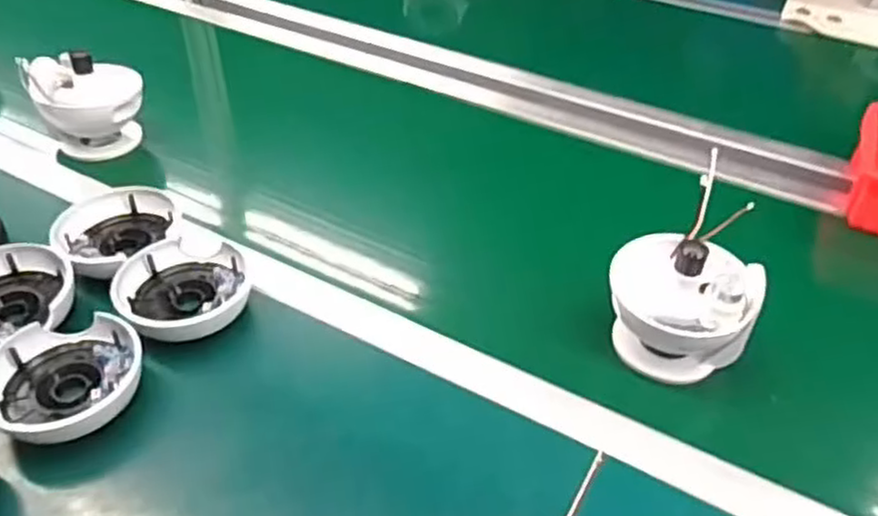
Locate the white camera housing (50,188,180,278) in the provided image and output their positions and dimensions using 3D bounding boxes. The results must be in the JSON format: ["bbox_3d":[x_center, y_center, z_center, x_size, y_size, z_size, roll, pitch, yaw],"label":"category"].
[{"bbox_3d":[-0.320,-0.024,0.723,0.112,0.045,0.106,-17,48,-21],"label":"white camera housing"}]

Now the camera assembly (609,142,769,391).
[{"bbox_3d":[0.211,0.019,0.615,0.112,0.151,0.102,-8,46,-13],"label":"camera assembly"}]

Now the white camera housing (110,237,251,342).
[{"bbox_3d":[-0.237,0.026,0.668,0.114,0.034,0.117,3,44,-3],"label":"white camera housing"}]

